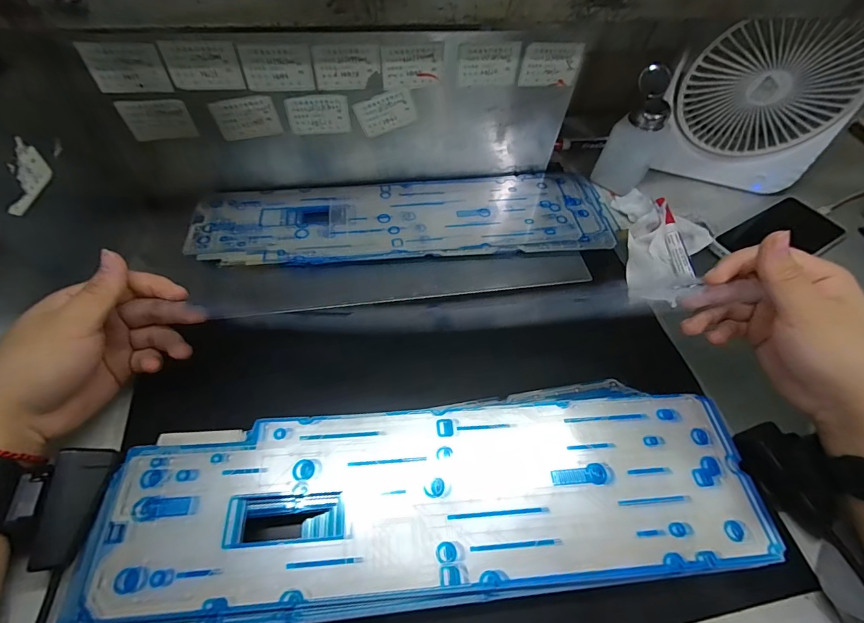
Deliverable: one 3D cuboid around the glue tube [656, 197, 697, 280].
[{"bbox_3d":[0.263,-0.082,0.432,0.018,0.011,0.107,2,64,-3],"label":"glue tube"}]

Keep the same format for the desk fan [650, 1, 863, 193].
[{"bbox_3d":[0.356,-0.222,0.445,0.182,0.176,0.064,25,57,14],"label":"desk fan"}]

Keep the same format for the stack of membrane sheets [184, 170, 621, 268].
[{"bbox_3d":[-0.025,-0.109,0.442,0.446,0.009,0.128,-4,56,-7],"label":"stack of membrane sheets"}]

